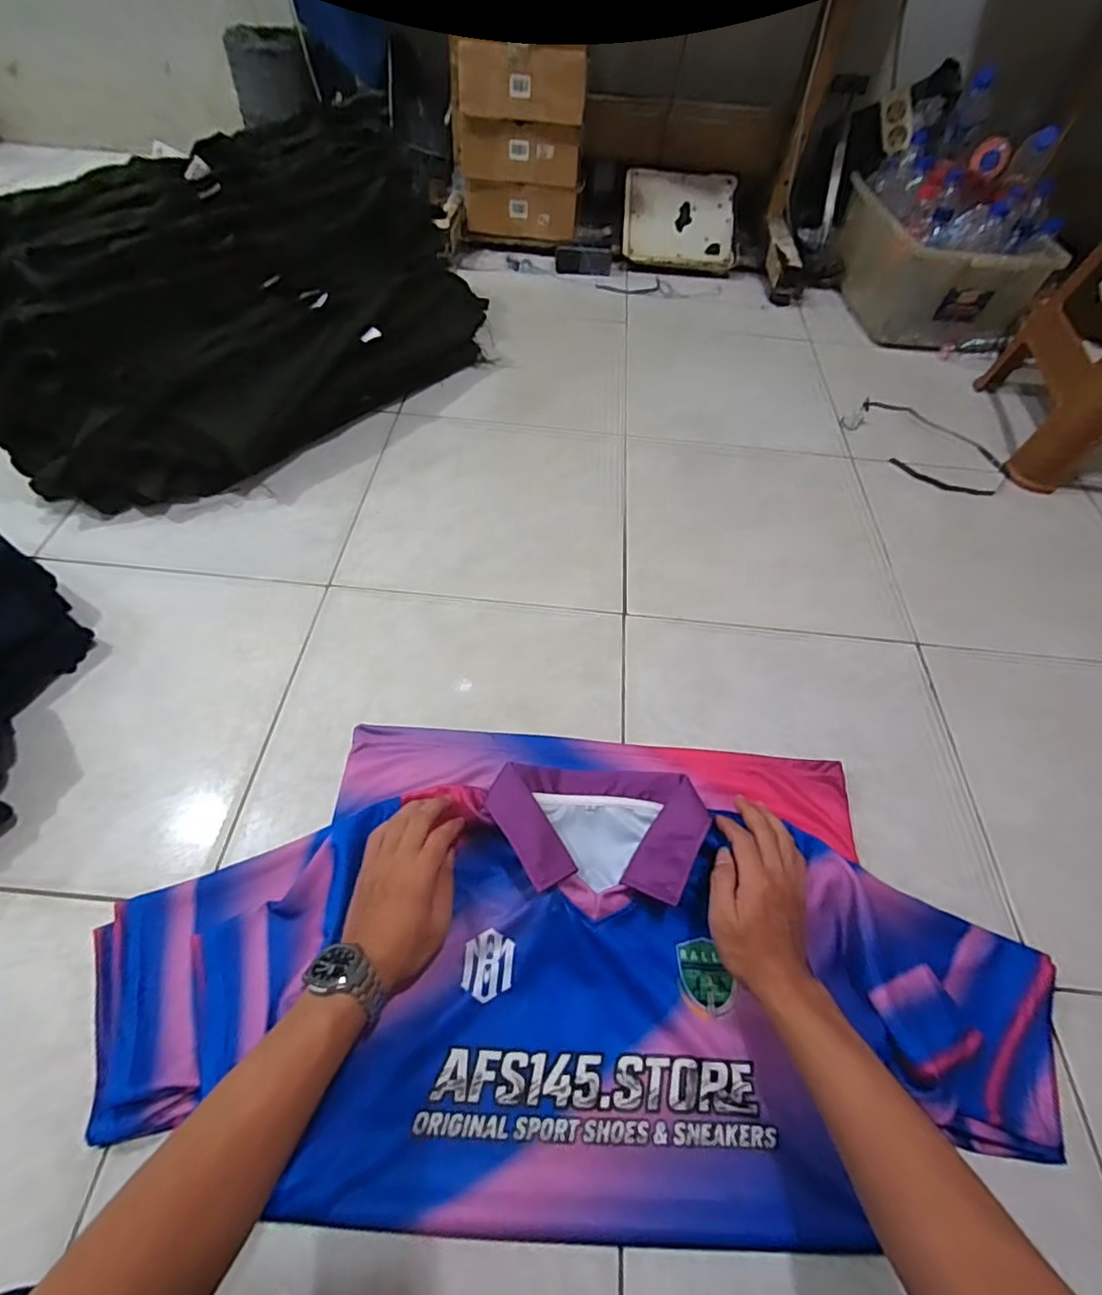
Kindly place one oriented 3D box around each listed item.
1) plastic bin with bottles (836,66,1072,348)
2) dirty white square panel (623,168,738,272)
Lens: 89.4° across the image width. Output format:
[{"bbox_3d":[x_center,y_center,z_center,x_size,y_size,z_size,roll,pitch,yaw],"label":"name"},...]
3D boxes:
[{"bbox_3d":[0.822,-0.914,1.196,0.299,0.320,0.469,1,56,-3],"label":"plastic bin with bottles"},{"bbox_3d":[0.306,-1.023,1.331,0.262,0.033,0.232,5,85,5],"label":"dirty white square panel"}]

